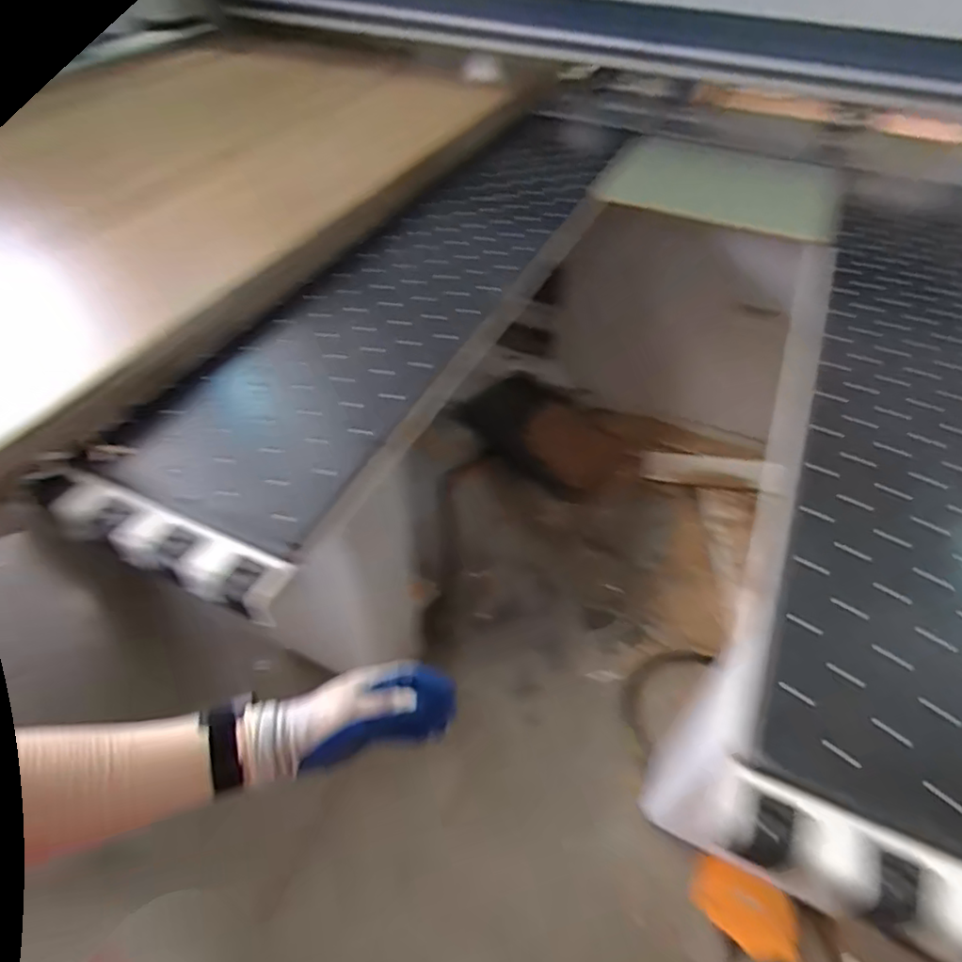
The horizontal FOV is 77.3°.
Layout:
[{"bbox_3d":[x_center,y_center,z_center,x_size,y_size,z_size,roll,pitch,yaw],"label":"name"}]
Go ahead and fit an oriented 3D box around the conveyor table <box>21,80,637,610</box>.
[{"bbox_3d":[-0.007,-0.601,1.465,0.416,0.079,2.123,20,50,15],"label":"conveyor table"}]

